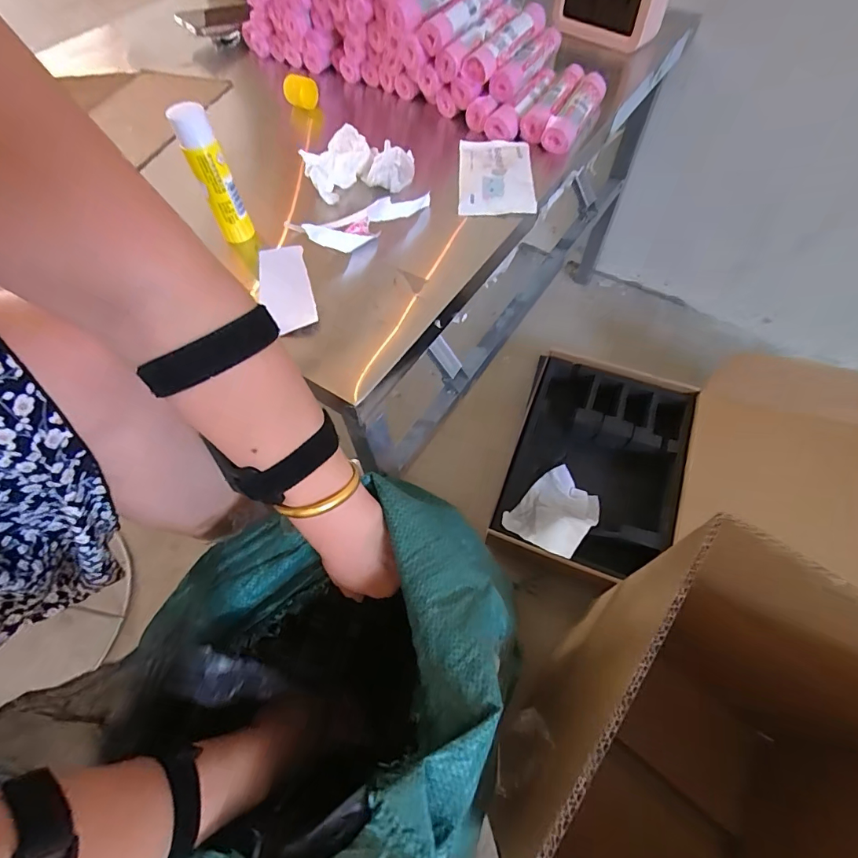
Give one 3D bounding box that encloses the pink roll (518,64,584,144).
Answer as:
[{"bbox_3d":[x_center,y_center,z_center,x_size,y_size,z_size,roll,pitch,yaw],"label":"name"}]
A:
[{"bbox_3d":[0.136,-0.364,0.497,0.034,0.031,0.116,24,65,15],"label":"pink roll"}]

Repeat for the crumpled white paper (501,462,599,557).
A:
[{"bbox_3d":[0.200,0.125,0.694,0.113,0.076,0.158,39,69,21],"label":"crumpled white paper"}]

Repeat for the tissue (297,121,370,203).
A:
[{"bbox_3d":[-0.092,-0.272,0.451,0.052,0.029,0.094,15,63,10],"label":"tissue"}]

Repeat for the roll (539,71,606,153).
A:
[{"bbox_3d":[0.162,-0.347,0.488,0.031,0.032,0.120,26,65,16],"label":"roll"}]

